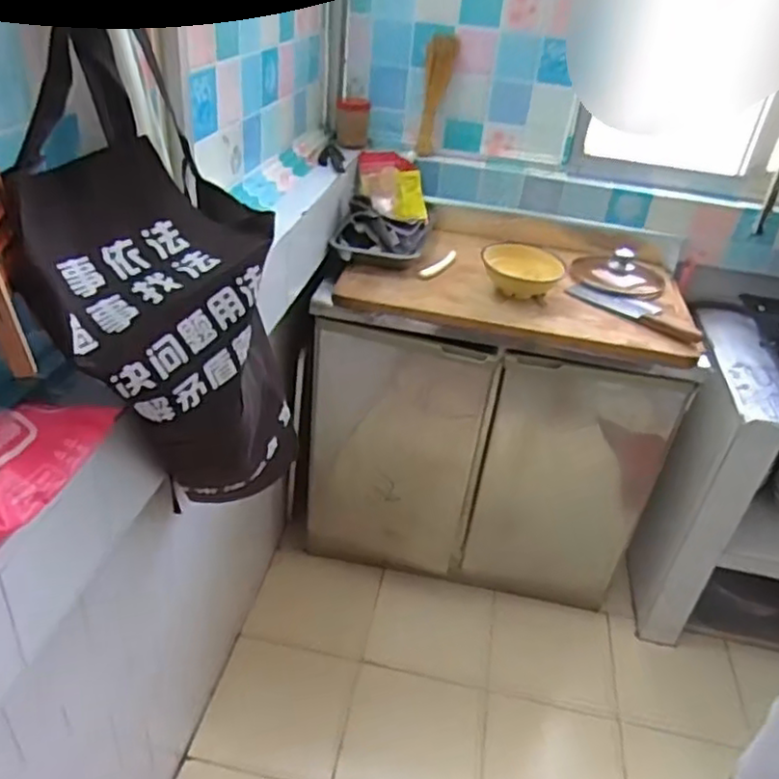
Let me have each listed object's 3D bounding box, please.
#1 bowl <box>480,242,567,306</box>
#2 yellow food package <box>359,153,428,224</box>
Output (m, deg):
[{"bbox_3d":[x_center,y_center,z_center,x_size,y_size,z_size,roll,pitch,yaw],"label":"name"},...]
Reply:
[{"bbox_3d":[0.284,-0.254,1.435,0.168,0.079,0.156,5,34,-3],"label":"bowl"},{"bbox_3d":[0.007,-0.494,1.618,0.155,0.049,0.200,-1,69,-11],"label":"yellow food package"}]

